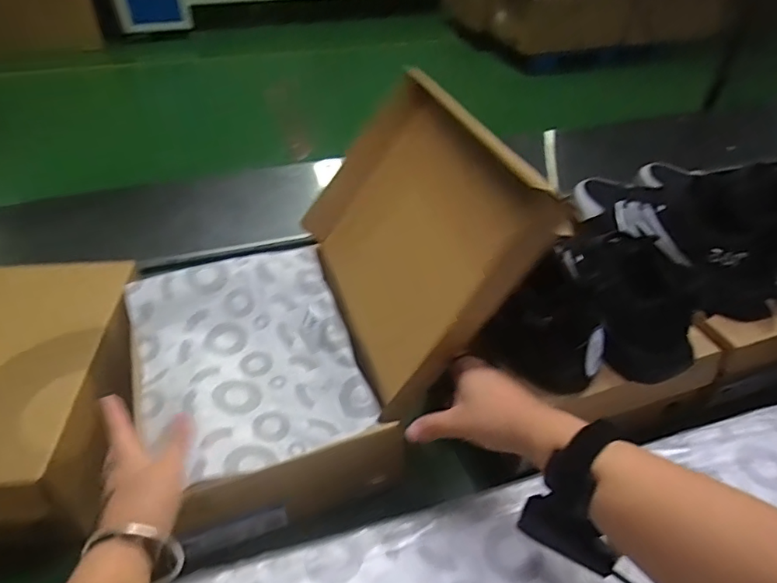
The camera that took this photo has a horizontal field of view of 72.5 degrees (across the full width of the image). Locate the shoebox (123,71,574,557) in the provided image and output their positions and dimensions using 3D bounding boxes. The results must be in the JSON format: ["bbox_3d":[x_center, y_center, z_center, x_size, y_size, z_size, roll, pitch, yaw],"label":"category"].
[{"bbox_3d":[-0.087,0.020,0.538,0.353,0.284,0.288,-22,46,-23],"label":"shoebox"}]

